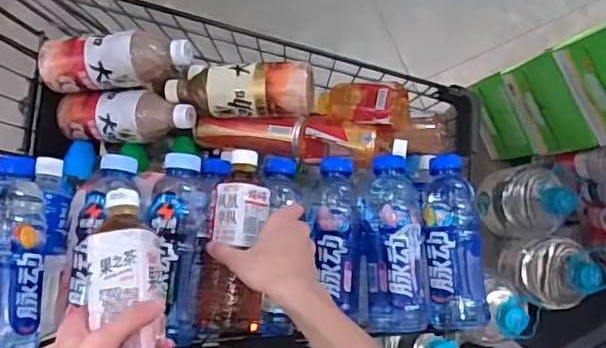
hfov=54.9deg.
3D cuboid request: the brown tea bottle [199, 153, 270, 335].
[{"bbox_3d":[-0.076,0.075,0.674,0.066,0.067,0.207,7,78,-8],"label":"brown tea bottle"}]

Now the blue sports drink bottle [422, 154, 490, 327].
[{"bbox_3d":[0.176,0.079,0.710,0.063,0.060,0.208,1,74,-8],"label":"blue sports drink bottle"}]

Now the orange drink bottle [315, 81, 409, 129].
[{"bbox_3d":[0.075,-0.088,0.765,0.120,0.053,0.064,5,86,15],"label":"orange drink bottle"}]

